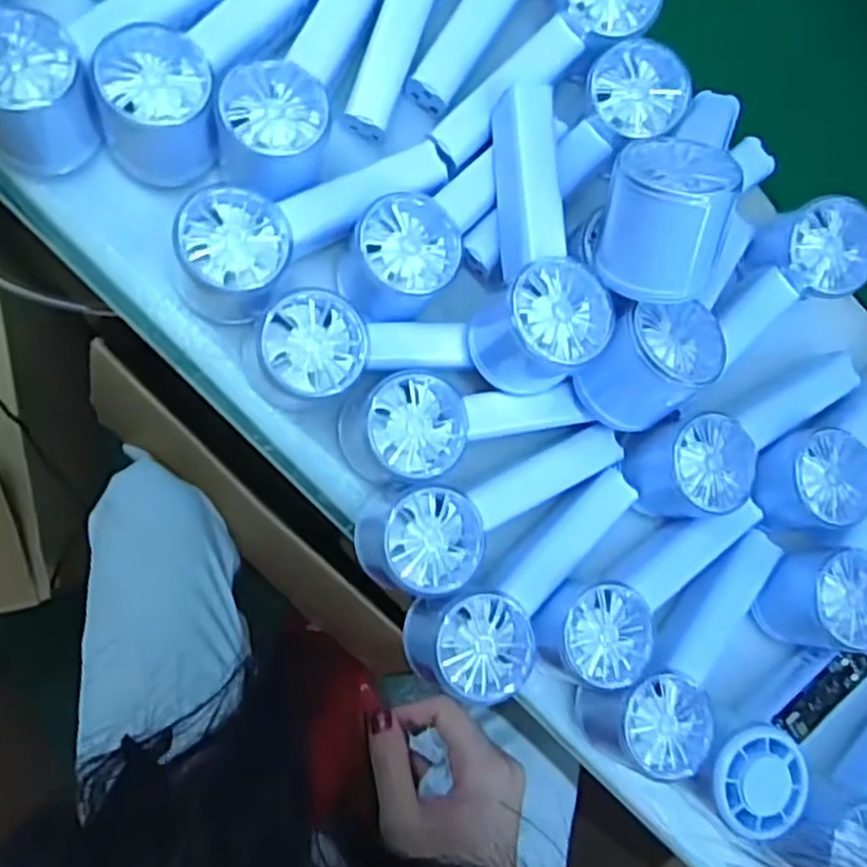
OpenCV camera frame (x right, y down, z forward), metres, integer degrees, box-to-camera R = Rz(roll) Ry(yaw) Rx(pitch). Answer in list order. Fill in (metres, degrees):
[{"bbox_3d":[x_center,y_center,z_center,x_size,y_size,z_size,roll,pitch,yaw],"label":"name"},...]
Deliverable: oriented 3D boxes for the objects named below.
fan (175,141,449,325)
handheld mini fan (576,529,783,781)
[{"bbox_3d":[-0.067,-0.118,0.395,0.154,0.050,0.059,-37,94,-9],"label":"fan"},{"bbox_3d":[0.140,0.117,0.418,0.062,0.050,0.150,31,83,-7],"label":"handheld mini fan"}]

